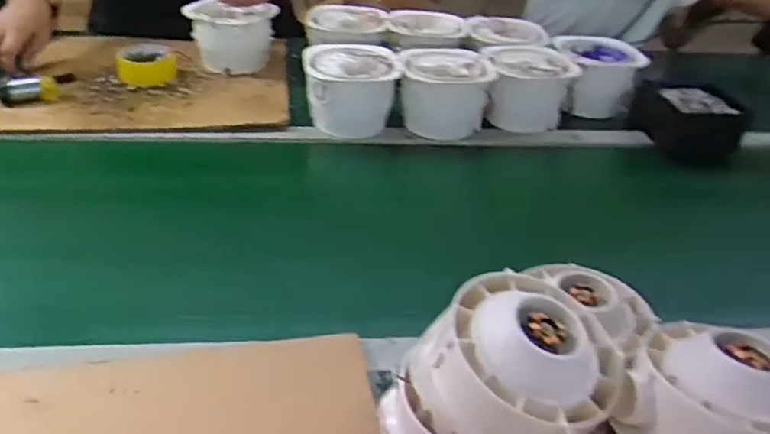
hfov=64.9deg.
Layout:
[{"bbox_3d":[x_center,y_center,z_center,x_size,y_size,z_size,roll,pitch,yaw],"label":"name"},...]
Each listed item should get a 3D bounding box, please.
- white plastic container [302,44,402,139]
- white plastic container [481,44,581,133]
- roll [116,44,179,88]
[{"bbox_3d":[-0.052,-0.191,0.906,0.132,0.094,0.110,0,36,-6],"label":"white plastic container"},{"bbox_3d":[0.217,-0.204,0.941,0.136,0.090,0.130,6,36,2],"label":"white plastic container"},{"bbox_3d":[-0.404,-0.260,1.027,0.092,0.038,0.092,-14,40,-24],"label":"roll"}]

